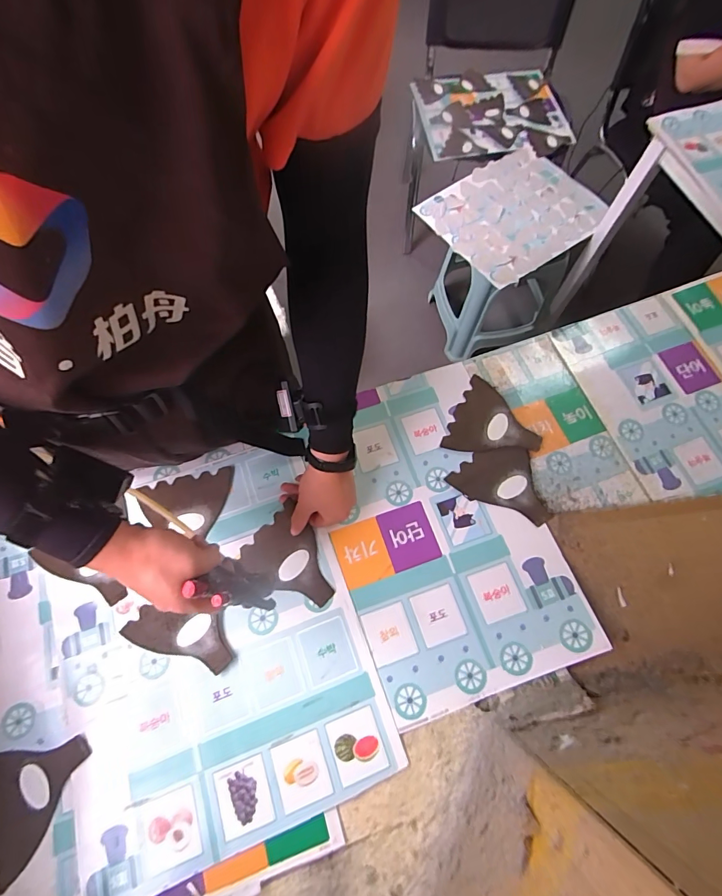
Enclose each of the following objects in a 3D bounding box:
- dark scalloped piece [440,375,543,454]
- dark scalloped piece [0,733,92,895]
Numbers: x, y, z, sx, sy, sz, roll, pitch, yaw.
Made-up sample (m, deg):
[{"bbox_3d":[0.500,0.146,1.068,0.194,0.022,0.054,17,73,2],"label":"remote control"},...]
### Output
[{"bbox_3d":[0.208,-0.035,0.635,0.131,0.005,0.130,24,70,9],"label":"dark scalloped piece"},{"bbox_3d":[-0.386,0.390,0.481,0.134,0.015,0.130,-41,74,-15],"label":"dark scalloped piece"}]

